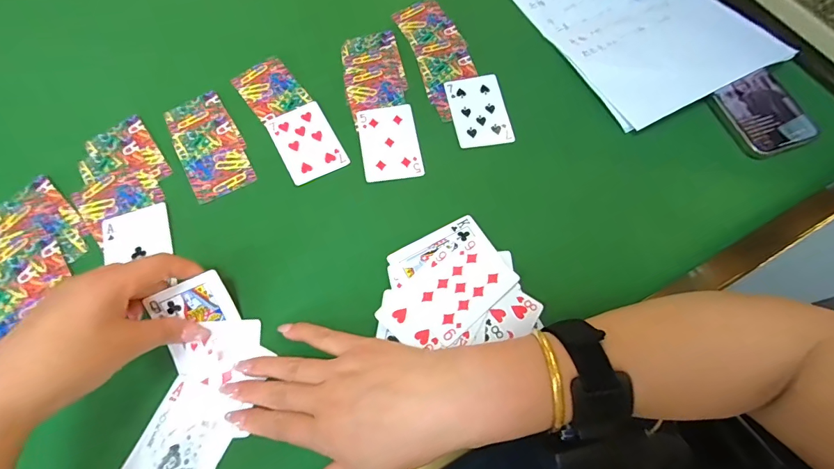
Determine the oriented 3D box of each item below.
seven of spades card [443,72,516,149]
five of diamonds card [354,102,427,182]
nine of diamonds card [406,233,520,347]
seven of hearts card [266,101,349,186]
[{"bbox_3d":[0.065,-0.131,0.428,0.058,0.004,0.089,-10,69,-3],"label":"seven of spades card"},{"bbox_3d":[-0.028,-0.094,0.412,0.057,0.004,0.089,-10,67,-6],"label":"five of diamonds card"},{"bbox_3d":[0.039,0.045,0.343,0.088,0.004,0.053,-39,73,-16],"label":"nine of diamonds card"},{"bbox_3d":[-0.112,-0.094,0.411,0.058,0.004,0.088,-27,70,-11],"label":"seven of hearts card"}]

